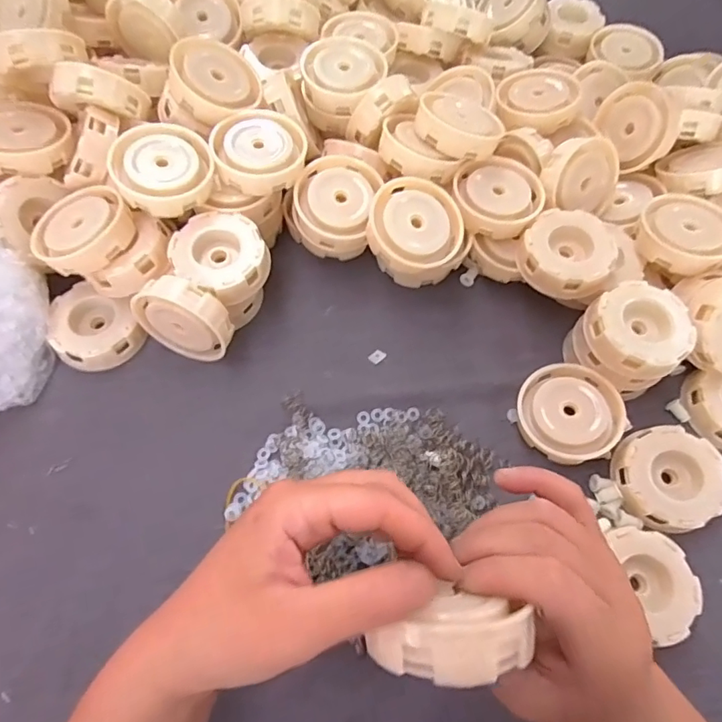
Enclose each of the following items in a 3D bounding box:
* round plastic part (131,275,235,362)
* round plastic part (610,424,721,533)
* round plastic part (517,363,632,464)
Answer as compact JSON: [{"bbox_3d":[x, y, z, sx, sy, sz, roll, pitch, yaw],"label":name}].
[{"bbox_3d":[-0.121,-0.028,0.343,0.065,0.057,0.020,30,48,-14],"label":"round plastic part"},{"bbox_3d":[0.203,0.078,0.332,0.061,0.027,0.063,1,64,-1],"label":"round plastic part"},{"bbox_3d":[0.145,0.037,0.348,0.071,0.026,0.065,1,64,-1],"label":"round plastic part"}]

